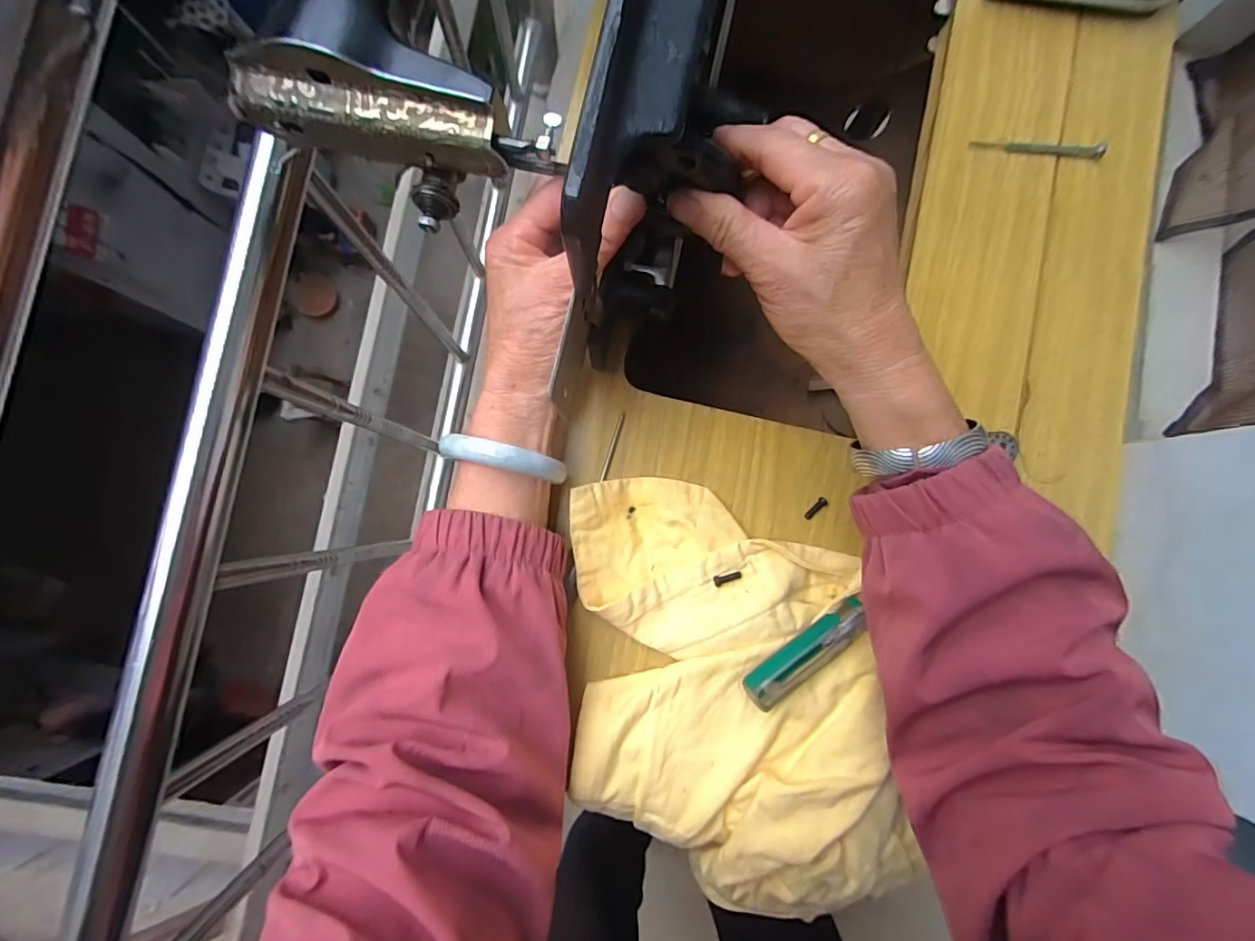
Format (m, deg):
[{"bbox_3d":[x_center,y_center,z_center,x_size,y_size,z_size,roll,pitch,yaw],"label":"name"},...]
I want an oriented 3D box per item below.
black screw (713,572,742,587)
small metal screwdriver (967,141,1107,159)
[{"bbox_3d":[0.064,0.069,0.336,0.018,0.004,0.008,-10,86,-4],"label":"black screw"},{"bbox_3d":[0.303,-0.238,0.391,0.099,0.008,0.009,1,85,-3],"label":"small metal screwdriver"}]

